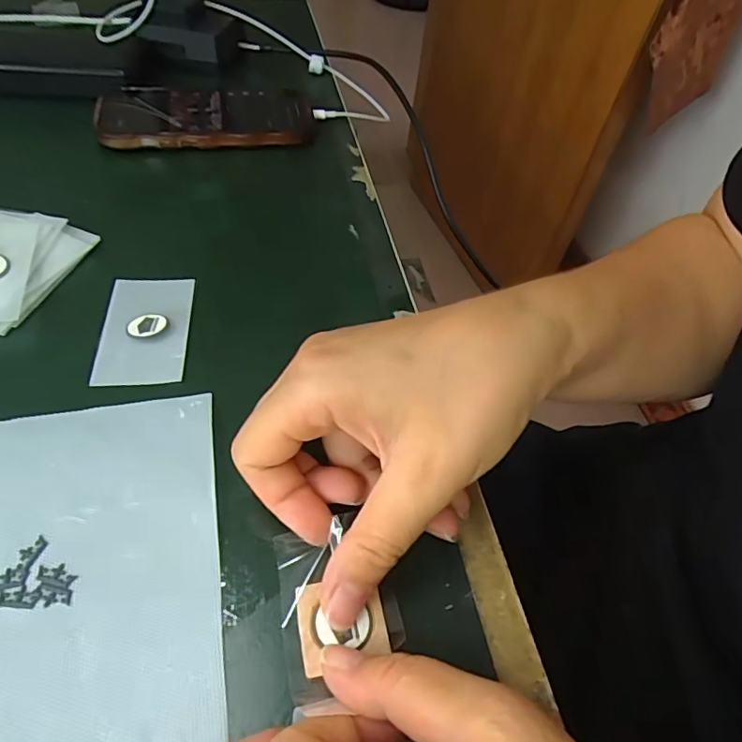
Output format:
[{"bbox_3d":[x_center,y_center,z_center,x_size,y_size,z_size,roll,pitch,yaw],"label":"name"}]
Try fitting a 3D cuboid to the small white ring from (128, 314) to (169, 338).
[{"bbox_3d":[-0.112,-0.023,0.262,0.018,0.004,0.017,-16,54,-19],"label":"small white ring"}]

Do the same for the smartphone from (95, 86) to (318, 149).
[{"bbox_3d":[-0.122,-0.193,0.397,0.152,0.019,0.080,-6,51,-11],"label":"smartphone"}]

